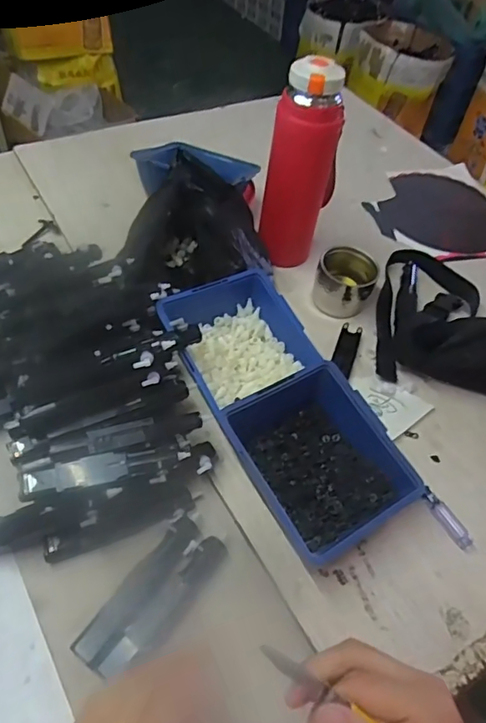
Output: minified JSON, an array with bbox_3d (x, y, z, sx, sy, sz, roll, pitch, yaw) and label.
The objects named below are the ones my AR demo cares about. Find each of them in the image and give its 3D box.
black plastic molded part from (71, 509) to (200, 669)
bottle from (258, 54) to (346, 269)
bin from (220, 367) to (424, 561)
[{"bbox_3d":[-0.076,0.171,0.396,0.028,0.013,0.121,30,56,16],"label":"black plastic molded part"},{"bbox_3d":[0.065,-0.208,0.565,0.073,0.222,0.065,11,53,2],"label":"bottle"},{"bbox_3d":[0.062,0.084,0.444,0.121,0.061,0.151,-26,60,-23],"label":"bin"}]

